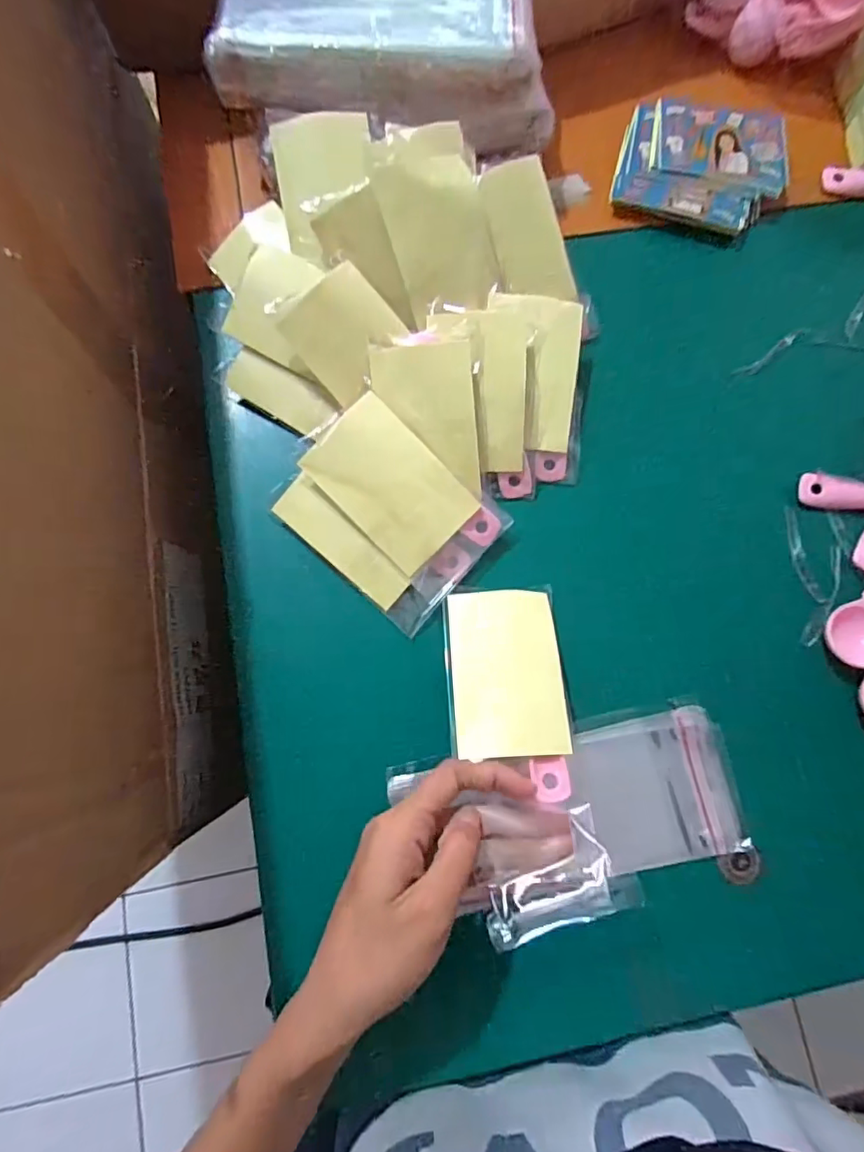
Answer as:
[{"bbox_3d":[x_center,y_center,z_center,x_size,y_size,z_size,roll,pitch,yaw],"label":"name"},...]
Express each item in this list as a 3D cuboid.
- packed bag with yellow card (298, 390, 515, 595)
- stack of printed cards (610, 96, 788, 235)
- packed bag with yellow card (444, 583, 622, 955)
[{"bbox_3d":[-0.016,-0.046,0.318,0.113,0.010,0.062,42,95,-8],"label":"packed bag with yellow card"},{"bbox_3d":[0.188,-0.289,0.379,0.111,0.012,0.094,10,79,-1],"label":"stack of printed cards"},{"bbox_3d":[0.044,0.084,0.282,0.064,0.025,0.169,-5,57,-1],"label":"packed bag with yellow card"}]

